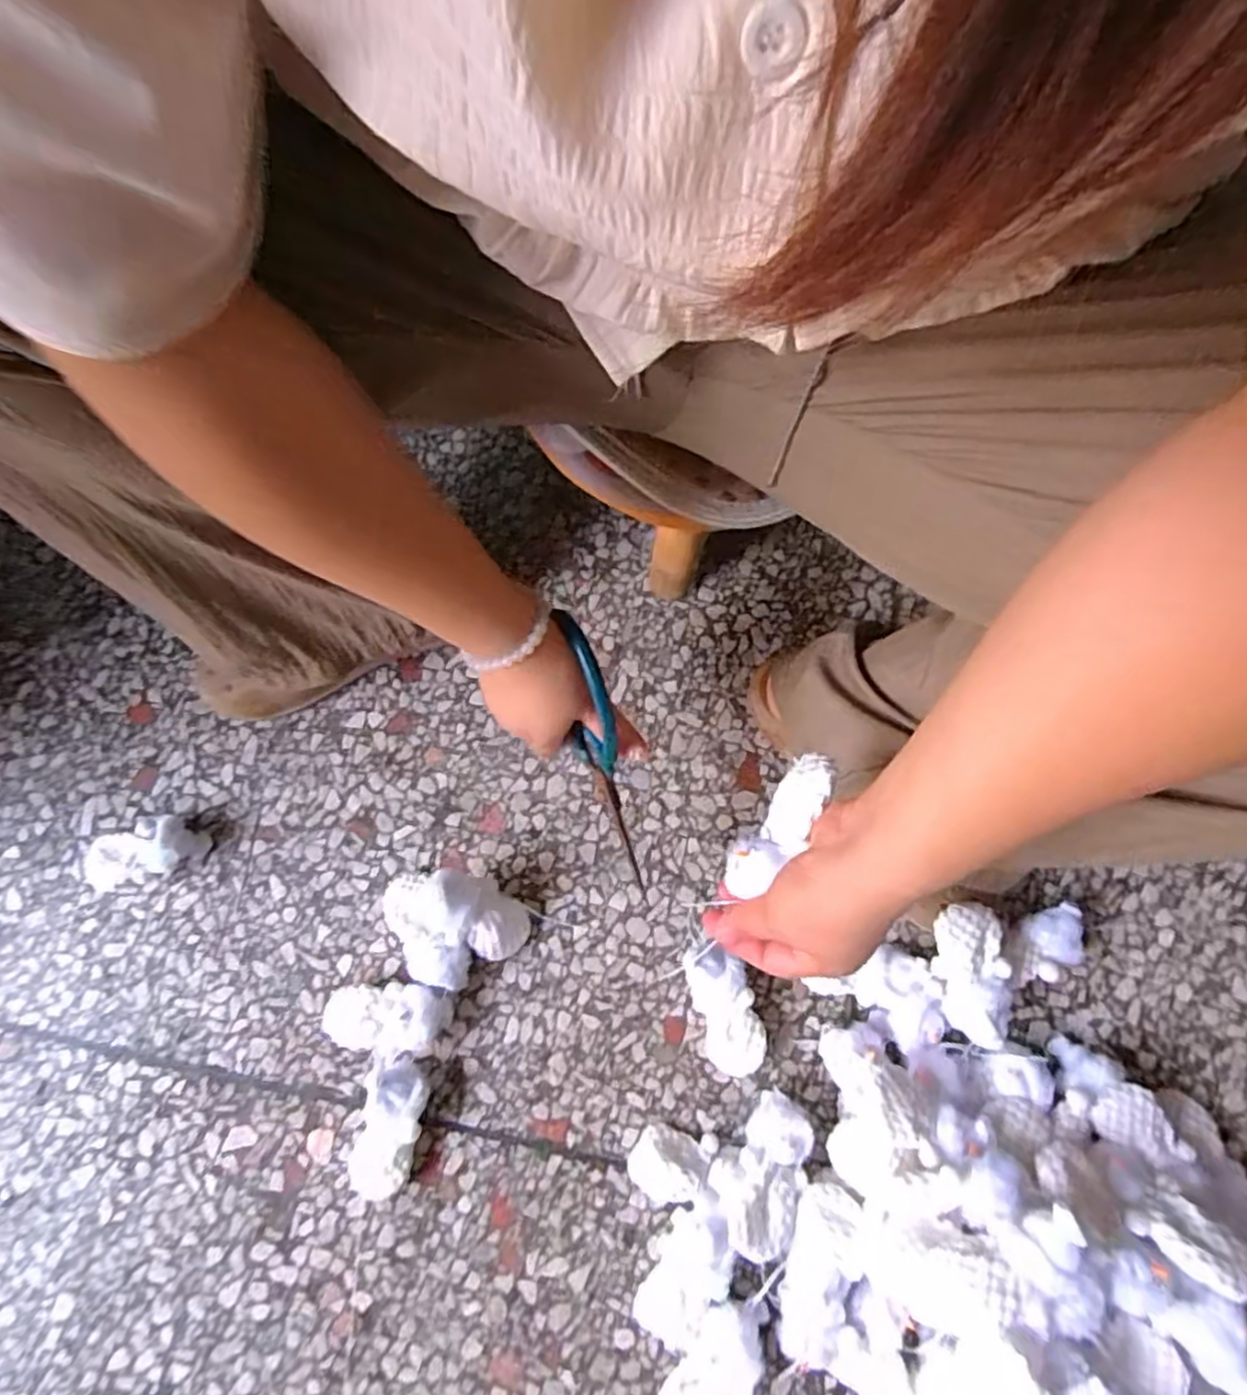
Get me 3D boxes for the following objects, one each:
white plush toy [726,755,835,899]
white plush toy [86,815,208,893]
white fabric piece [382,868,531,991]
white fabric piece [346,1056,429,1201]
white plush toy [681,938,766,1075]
[{"bbox_3d":[0.081,0.067,0.375,0.024,0.026,0.082,35,89,9],"label":"white plush toy"},{"bbox_3d":[-0.373,0.117,0.553,0.090,0.034,0.043,-14,76,-2],"label":"white plush toy"},{"bbox_3d":[-0.129,0.160,0.521,0.082,0.059,0.097,-42,79,-8],"label":"white fabric piece"},{"bbox_3d":[-0.166,0.300,0.500,0.049,0.037,0.088,8,77,3],"label":"white fabric piece"},{"bbox_3d":[0.072,0.220,0.513,0.040,0.027,0.089,-17,87,-3],"label":"white plush toy"}]

